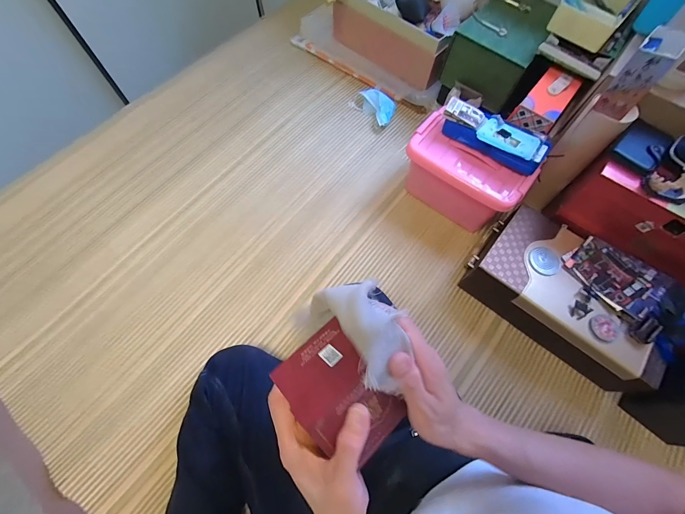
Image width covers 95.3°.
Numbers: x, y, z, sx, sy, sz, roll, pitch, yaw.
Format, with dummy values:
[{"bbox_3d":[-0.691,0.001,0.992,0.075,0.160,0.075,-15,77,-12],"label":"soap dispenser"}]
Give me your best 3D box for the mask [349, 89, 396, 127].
[{"bbox_3d":[0.091,-0.432,0.890,0.138,0.035,0.088,40,72,16],"label":"mask"}]

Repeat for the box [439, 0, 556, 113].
[{"bbox_3d":[0.409,-0.546,0.795,0.184,0.112,0.282,34,70,13],"label":"box"}]

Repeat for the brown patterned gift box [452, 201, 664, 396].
[{"bbox_3d":[0.447,0.076,0.641,0.348,0.116,0.205,39,71,15],"label":"brown patterned gift box"}]

